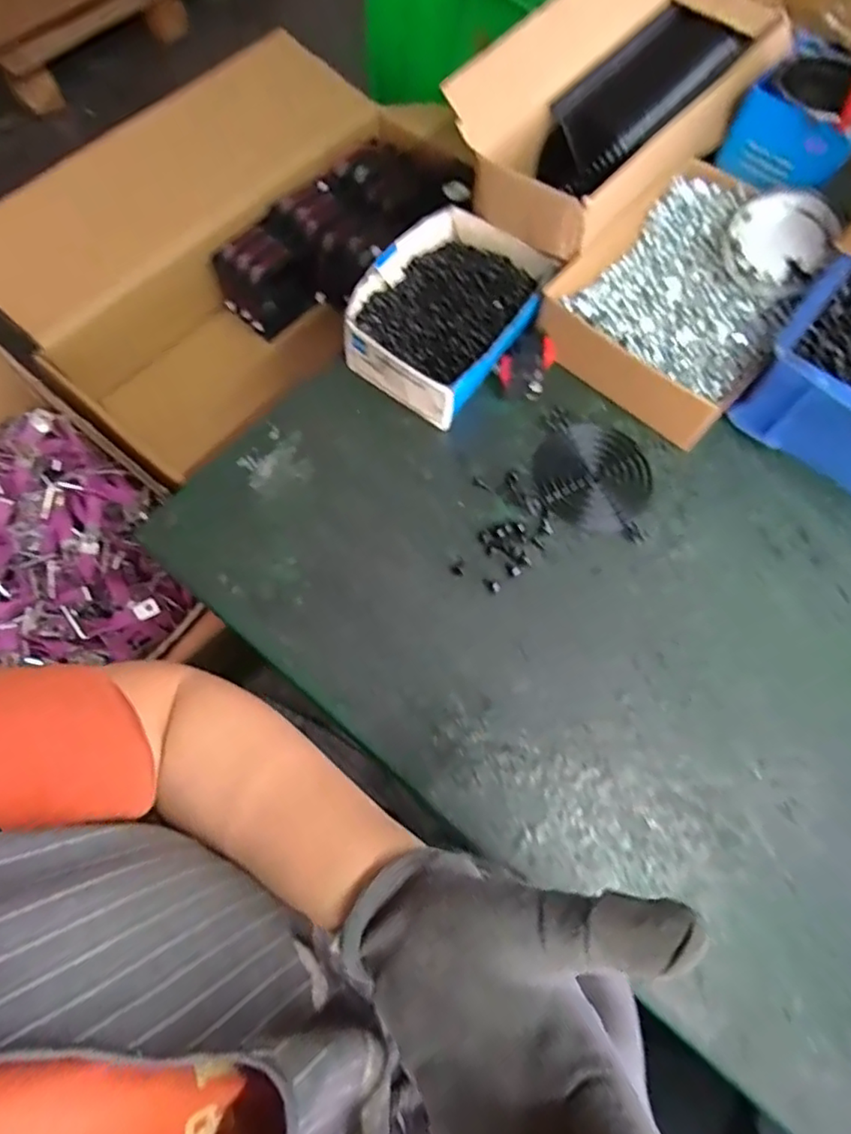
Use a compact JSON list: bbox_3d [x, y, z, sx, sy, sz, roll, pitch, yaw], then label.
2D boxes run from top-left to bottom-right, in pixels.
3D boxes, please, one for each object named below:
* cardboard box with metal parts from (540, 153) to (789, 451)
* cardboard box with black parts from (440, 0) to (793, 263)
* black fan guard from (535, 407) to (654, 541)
[{"bbox_3d":[0.215,-0.222,0.497,0.161,0.048,0.224,40,74,12],"label":"cardboard box with metal parts"},{"bbox_3d":[0.161,-0.397,0.502,0.156,0.071,0.322,42,75,12],"label":"cardboard box with black parts"},{"bbox_3d":[0.130,-0.072,0.467,0.086,0.004,0.095,15,71,4],"label":"black fan guard"}]

